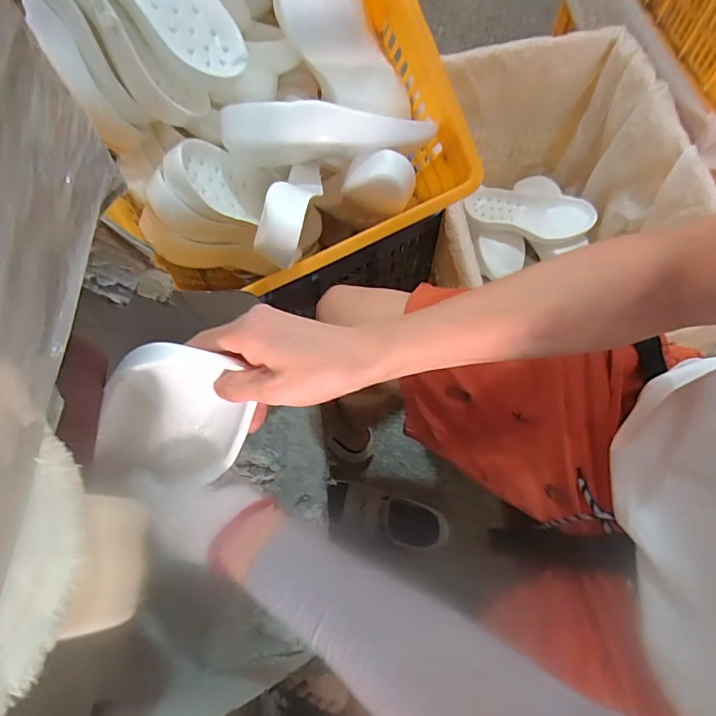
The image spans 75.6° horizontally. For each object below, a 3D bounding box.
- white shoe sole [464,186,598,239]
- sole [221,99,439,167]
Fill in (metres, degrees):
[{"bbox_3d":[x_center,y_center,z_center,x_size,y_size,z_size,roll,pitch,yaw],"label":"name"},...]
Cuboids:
[{"bbox_3d":[0.396,-0.345,1.089,0.302,0.059,0.101,15,101,13],"label":"white shoe sole"},{"bbox_3d":[-0.038,-0.286,0.596,0.264,0.081,0.033,1,69,3],"label":"sole"}]

